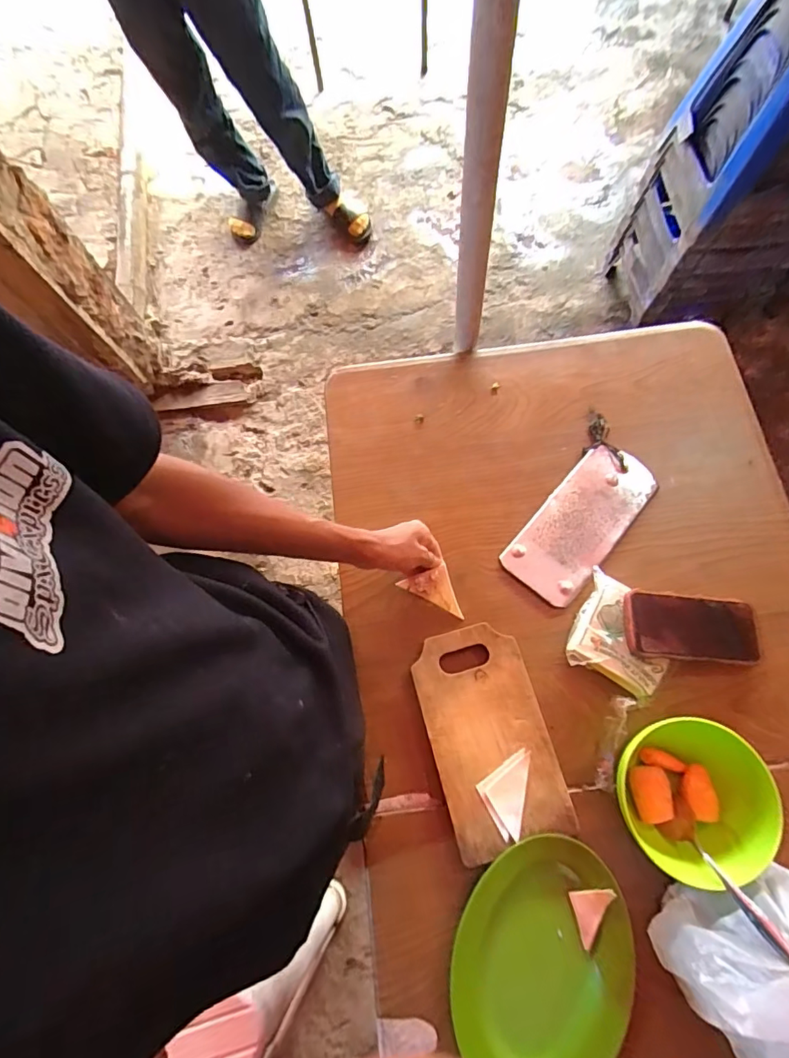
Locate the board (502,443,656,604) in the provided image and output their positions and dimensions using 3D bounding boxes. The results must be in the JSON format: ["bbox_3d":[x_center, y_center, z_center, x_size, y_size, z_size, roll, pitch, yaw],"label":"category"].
[{"bbox_3d":[0.252,-0.010,0.671,0.103,0.009,0.230,41,80,12],"label":"board"}]

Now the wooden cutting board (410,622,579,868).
[{"bbox_3d":[0.109,0.240,0.591,0.135,0.026,0.240,-15,74,-3],"label":"wooden cutting board"}]

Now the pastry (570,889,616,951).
[{"bbox_3d":[0.214,0.409,0.525,0.046,0.004,0.051,-20,69,20],"label":"pastry"}]

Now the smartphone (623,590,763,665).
[{"bbox_3d":[0.354,0.117,0.598,0.154,0.013,0.078,4,70,0],"label":"smartphone"}]

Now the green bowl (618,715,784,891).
[{"bbox_3d":[0.312,0.284,0.534,0.139,0.078,0.148,-1,75,3],"label":"green bowl"}]

